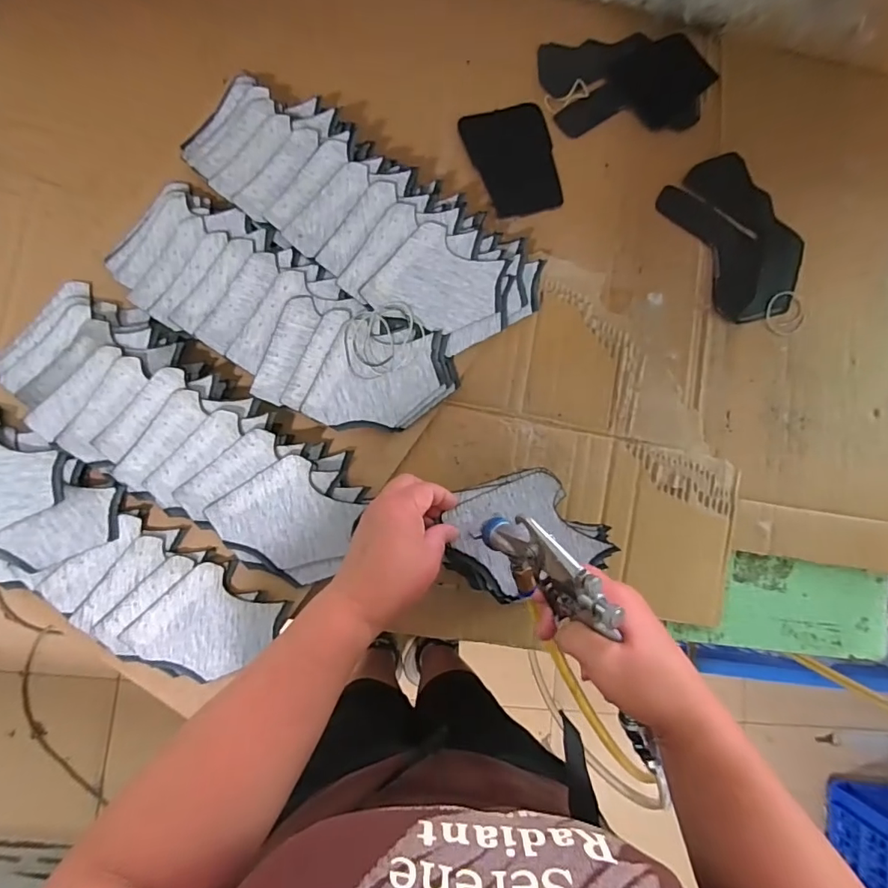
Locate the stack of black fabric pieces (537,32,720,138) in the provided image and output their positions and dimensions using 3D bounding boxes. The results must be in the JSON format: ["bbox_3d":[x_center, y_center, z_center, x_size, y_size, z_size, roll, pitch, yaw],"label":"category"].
[{"bbox_3d":[0.218,-0.422,0.583,0.205,0.004,0.122,-9,85,-6],"label":"stack of black fabric pieces"}]

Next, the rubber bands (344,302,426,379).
[{"bbox_3d":[-0.059,-0.102,0.494,0.079,0.014,0.062,-21,86,-7],"label":"rubber bands"}]

